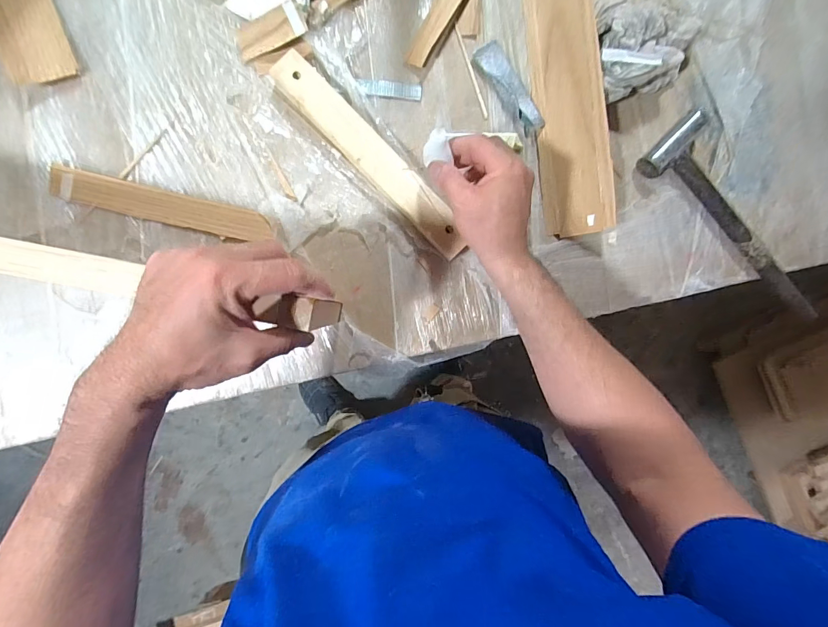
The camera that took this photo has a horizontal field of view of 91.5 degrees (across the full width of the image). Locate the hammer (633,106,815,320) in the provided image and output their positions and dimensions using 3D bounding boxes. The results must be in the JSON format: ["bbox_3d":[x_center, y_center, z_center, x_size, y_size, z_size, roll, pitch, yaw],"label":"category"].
[{"bbox_3d":[0.417,-0.123,0.505,0.298,0.033,0.097,40,88,-4],"label":"hammer"}]

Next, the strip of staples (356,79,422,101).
[{"bbox_3d":[-0.029,-0.268,0.481,0.075,0.005,0.021,3,94,-4],"label":"strip of staples"}]

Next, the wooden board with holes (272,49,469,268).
[{"bbox_3d":[-0.047,-0.179,0.466,0.288,0.017,0.044,44,89,-2],"label":"wooden board with holes"}]

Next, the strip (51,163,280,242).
[{"bbox_3d":[-0.282,-0.123,0.465,0.249,0.014,0.037,13,93,-5],"label":"strip"}]

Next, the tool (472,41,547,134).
[{"bbox_3d":[0.116,-0.273,0.486,0.035,0.016,0.116,-32,96,-1],"label":"tool"}]

